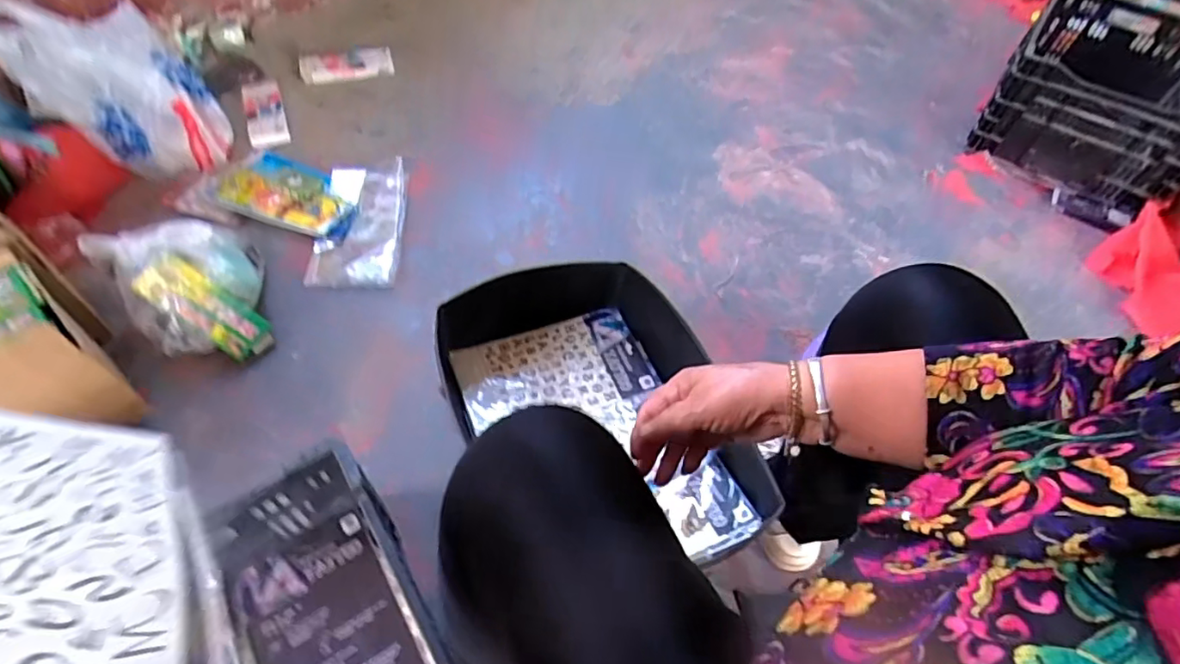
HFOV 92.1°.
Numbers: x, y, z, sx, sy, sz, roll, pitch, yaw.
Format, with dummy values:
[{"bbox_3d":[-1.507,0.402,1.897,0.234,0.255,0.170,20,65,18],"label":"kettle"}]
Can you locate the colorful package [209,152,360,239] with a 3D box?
[{"bbox_3d":[-0.592,-0.280,1.129,0.288,0.025,0.172,17,53,9],"label":"colorful package"}]

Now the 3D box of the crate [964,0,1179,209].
[{"bbox_3d":[1.254,-0.583,1.376,0.431,0.226,0.661,32,57,19],"label":"crate"}]

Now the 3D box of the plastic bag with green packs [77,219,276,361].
[{"bbox_3d":[-0.613,-0.069,0.895,0.202,0.147,0.206,-33,62,-26],"label":"plastic bag with green packs"}]

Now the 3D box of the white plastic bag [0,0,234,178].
[{"bbox_3d":[-0.868,-0.452,1.054,0.204,0.301,0.274,38,59,22],"label":"white plastic bag"}]

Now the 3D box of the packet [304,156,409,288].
[{"bbox_3d":[-0.439,-0.213,1.094,0.158,0.027,0.310,-1,53,-6],"label":"packet"}]

